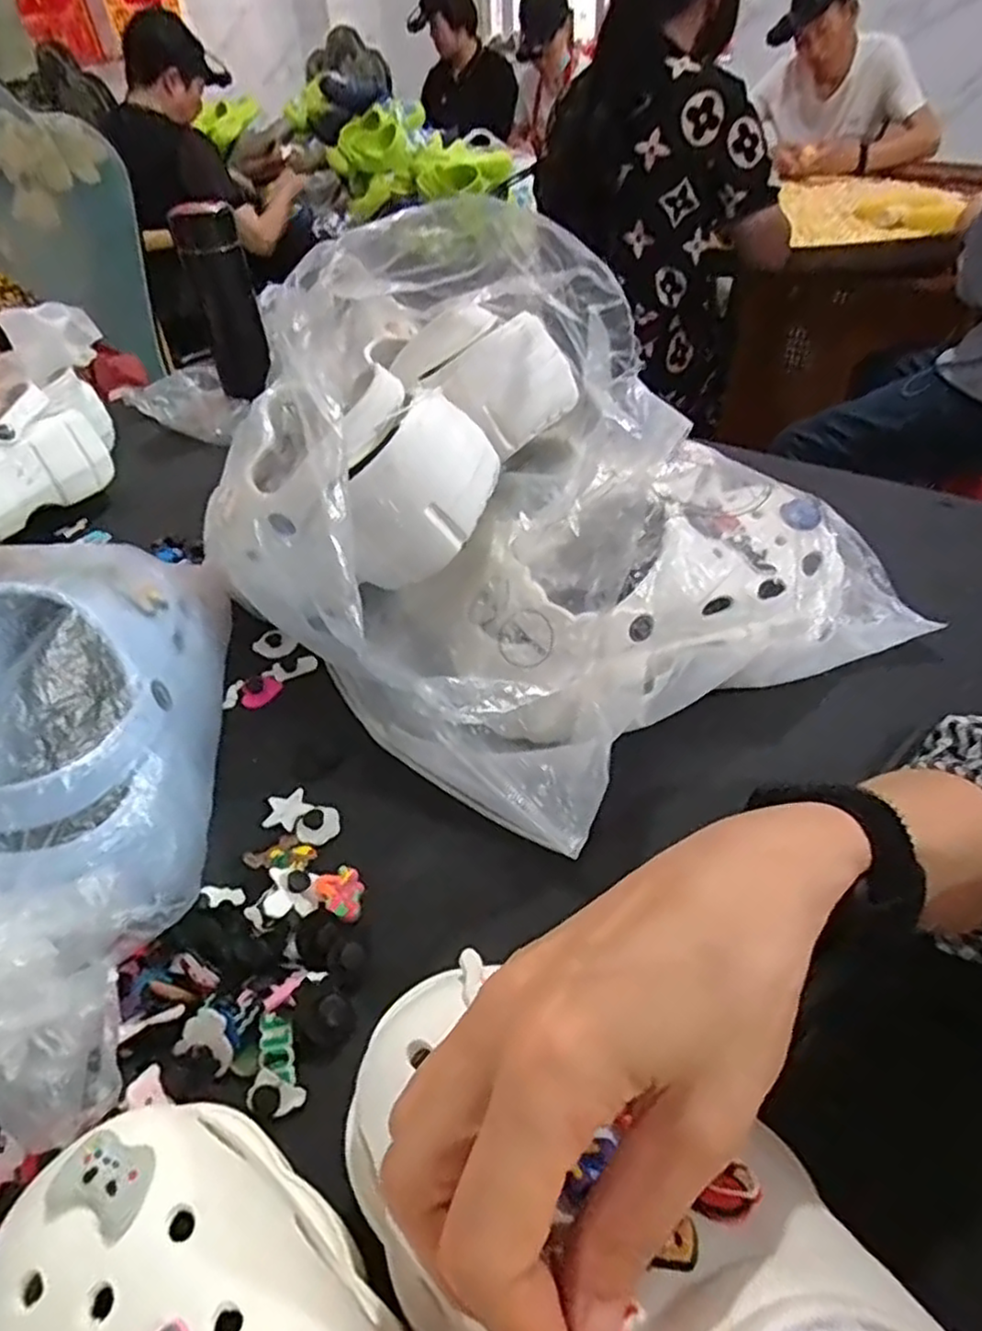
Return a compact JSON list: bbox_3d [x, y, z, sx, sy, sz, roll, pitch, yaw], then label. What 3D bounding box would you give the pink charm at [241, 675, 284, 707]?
[{"bbox_3d":[-0.153,0.016,0.469,0.027,0.005,0.022,-33,50,-29],"label":"pink charm"}]

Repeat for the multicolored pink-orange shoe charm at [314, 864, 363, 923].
[{"bbox_3d":[-0.073,0.113,0.351,0.021,0.005,0.029,-28,48,-25],"label":"multicolored pink-orange shoe charm"}]

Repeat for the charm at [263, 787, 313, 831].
[{"bbox_3d":[-0.113,0.081,0.398,0.026,0.004,0.028,-2,42,2],"label":"charm"}]

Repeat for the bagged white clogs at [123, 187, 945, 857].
[{"bbox_3d":[0.053,-0.101,0.402,0.342,0.223,0.268,-28,48,-25],"label":"bagged white clogs"}]

